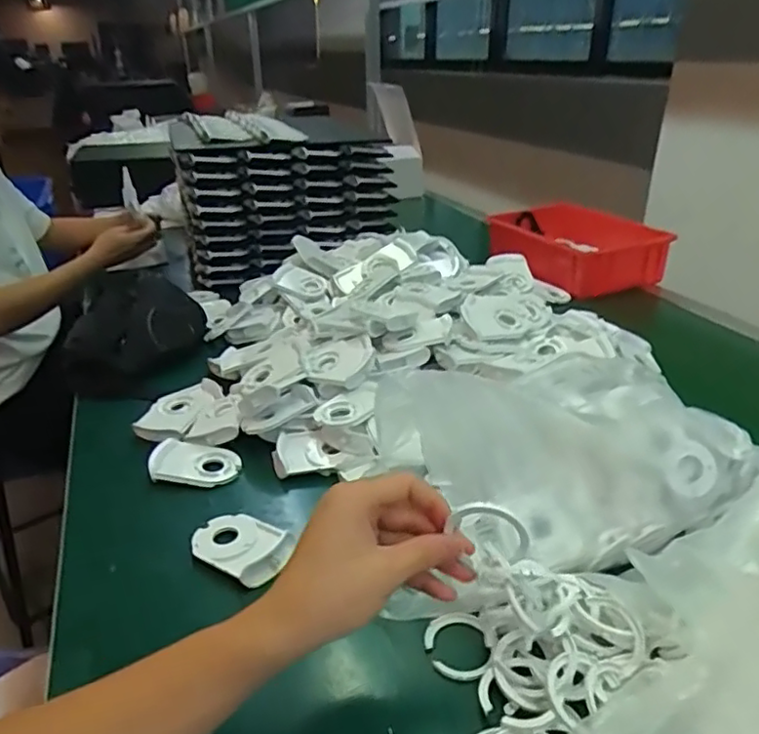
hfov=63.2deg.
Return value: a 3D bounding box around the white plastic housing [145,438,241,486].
[{"bbox_3d":[-0.181,0.094,0.608,0.084,0.016,0.055,1,27,4],"label":"white plastic housing"}]

